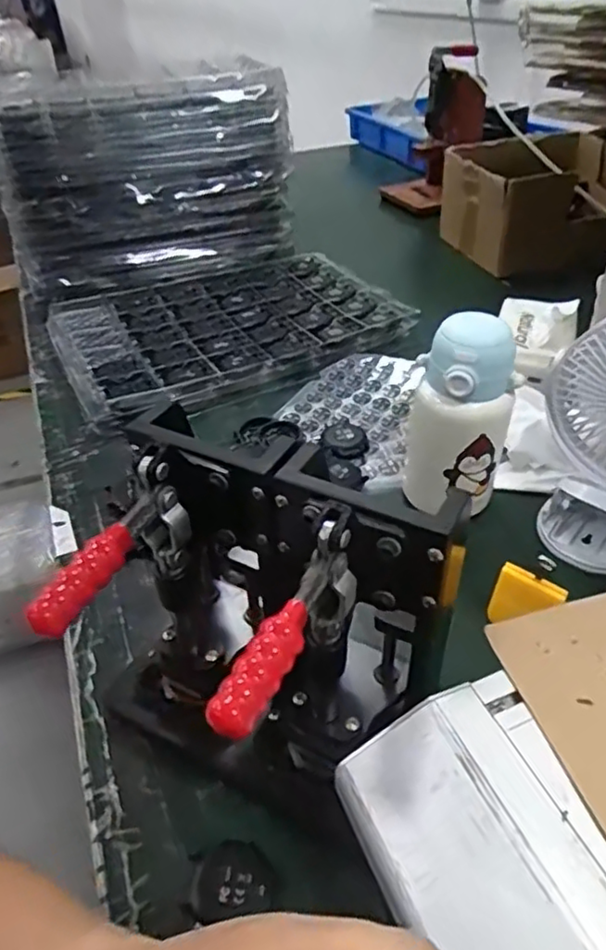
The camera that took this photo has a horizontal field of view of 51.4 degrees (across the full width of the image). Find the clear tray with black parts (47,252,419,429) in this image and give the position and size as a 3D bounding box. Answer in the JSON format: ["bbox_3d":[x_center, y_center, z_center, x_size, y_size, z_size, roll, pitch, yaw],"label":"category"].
[{"bbox_3d":[-0.114,-0.219,0.889,0.436,0.033,0.355,-20,41,-19],"label":"clear tray with black parts"}]

